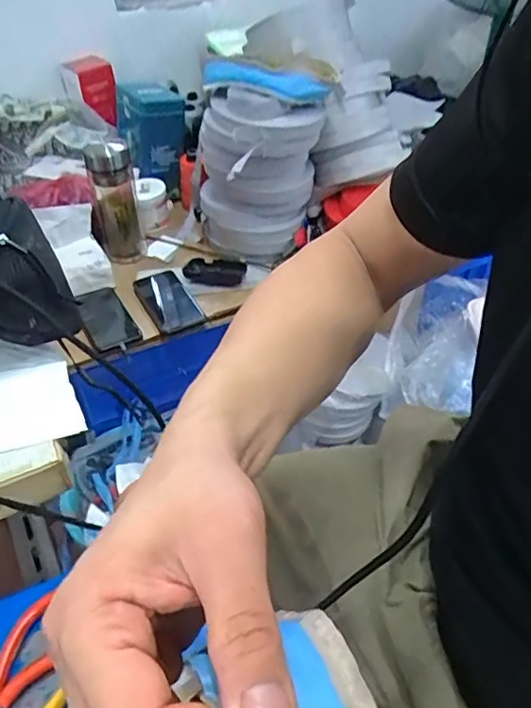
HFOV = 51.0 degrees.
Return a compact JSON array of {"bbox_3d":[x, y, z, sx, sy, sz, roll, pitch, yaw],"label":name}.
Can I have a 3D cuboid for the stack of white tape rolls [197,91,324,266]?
[{"bbox_3d":[-0.010,-0.313,0.983,0.200,0.255,0.190,-5,45,-5],"label":"stack of white tape rolls"}]

